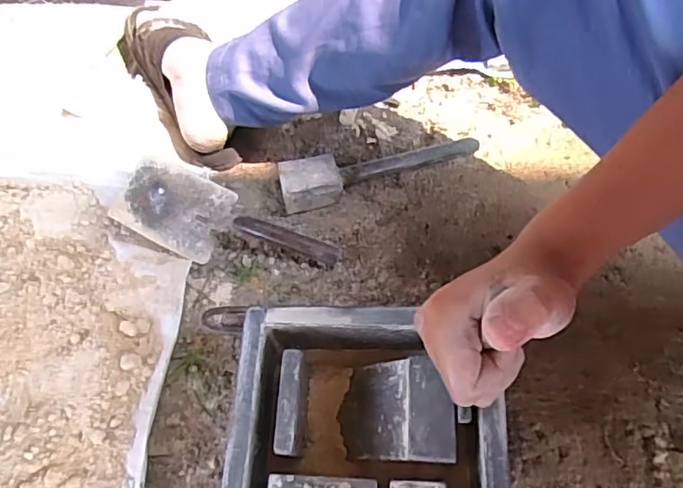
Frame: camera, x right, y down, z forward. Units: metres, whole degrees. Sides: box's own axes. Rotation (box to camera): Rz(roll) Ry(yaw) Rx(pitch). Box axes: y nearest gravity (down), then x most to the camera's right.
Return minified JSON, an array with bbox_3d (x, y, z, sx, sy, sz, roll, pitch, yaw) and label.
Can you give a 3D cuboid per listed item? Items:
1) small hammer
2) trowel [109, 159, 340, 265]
[{"bbox_3d":[0.049,-0.100,0.732,0.261,0.038,0.056,-13,66,-4],"label":"small hammer"},{"bbox_3d":[-0.139,-0.026,0.701,0.275,0.047,0.110,19,68,10],"label":"trowel"}]

